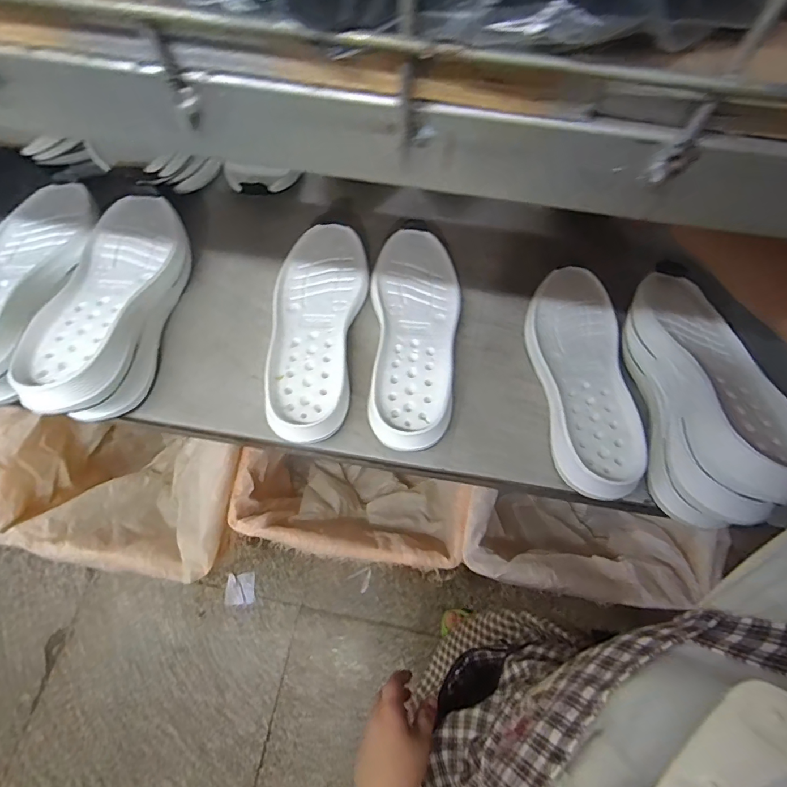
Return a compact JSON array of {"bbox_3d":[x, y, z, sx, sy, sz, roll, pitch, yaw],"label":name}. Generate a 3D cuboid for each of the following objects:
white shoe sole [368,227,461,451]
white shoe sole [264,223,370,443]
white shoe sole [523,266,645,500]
[{"bbox_3d":[0.024,-0.074,0.514,0.107,0.038,0.284,0,66,-2],"label":"white shoe sole"},{"bbox_3d":[-0.087,-0.080,0.514,0.112,0.040,0.284,1,66,-2],"label":"white shoe sole"},{"bbox_3d":[0.206,-0.021,0.494,0.102,0.044,0.272,3,66,-1],"label":"white shoe sole"}]

